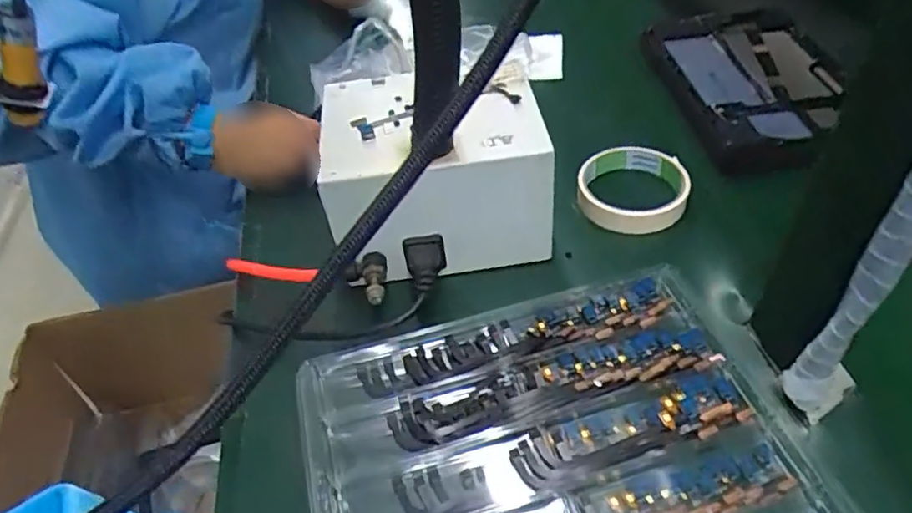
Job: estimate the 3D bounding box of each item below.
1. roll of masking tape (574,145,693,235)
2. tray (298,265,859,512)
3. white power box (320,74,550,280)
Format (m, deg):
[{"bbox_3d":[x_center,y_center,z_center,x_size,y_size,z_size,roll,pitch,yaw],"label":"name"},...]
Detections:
[{"bbox_3d":[0.144,-0.058,0.506,0.084,0.023,0.084,-2,47,2],"label":"roll of masking tape"},{"bbox_3d":[0.056,0.117,0.354,0.269,0.015,0.219,-15,47,-7],"label":"tray"},{"bbox_3d":[-0.014,-0.065,0.466,0.164,0.098,0.120,-2,47,2],"label":"white power box"}]

